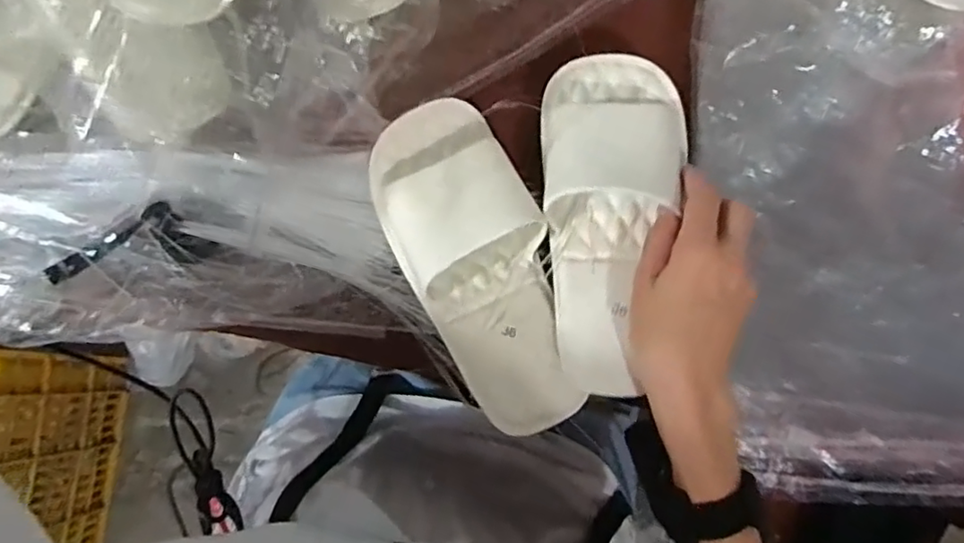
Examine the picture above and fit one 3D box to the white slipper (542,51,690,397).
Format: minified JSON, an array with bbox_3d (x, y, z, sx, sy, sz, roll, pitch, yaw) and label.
[{"bbox_3d":[0.084,-0.036,0.424,0.090,0.037,0.230,6,87,0],"label":"white slipper"}]

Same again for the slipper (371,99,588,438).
[{"bbox_3d":[-0.001,-0.003,0.420,0.096,0.035,0.231,-22,89,-6],"label":"slipper"}]

